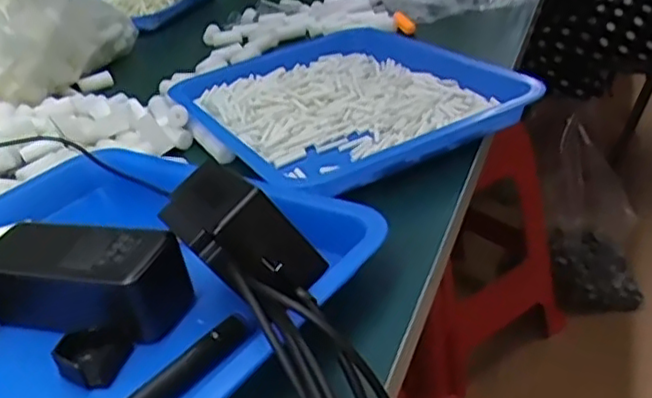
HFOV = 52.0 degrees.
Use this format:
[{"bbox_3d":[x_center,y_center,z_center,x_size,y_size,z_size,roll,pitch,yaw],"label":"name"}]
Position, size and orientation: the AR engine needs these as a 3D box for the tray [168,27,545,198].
[{"bbox_3d":[0.014,-0.098,0.629,0.259,0.046,0.312,-22,31,-20],"label":"tray"}]

